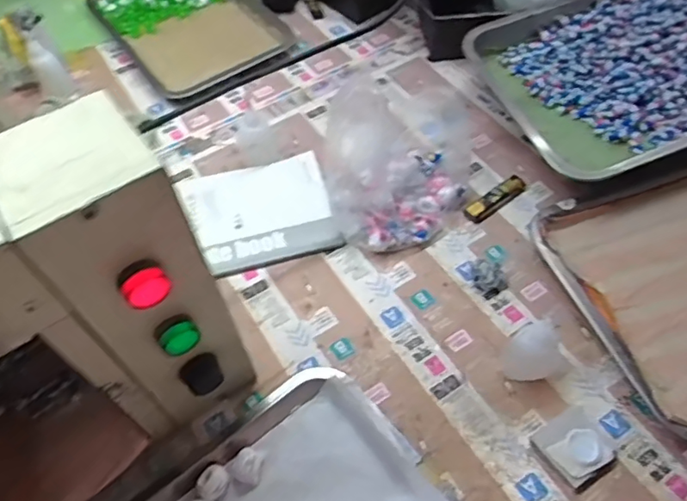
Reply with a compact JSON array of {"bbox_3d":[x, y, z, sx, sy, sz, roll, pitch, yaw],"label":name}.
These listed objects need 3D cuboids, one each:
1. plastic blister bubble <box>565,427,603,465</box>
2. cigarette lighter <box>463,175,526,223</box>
[{"bbox_3d":[0.199,0.161,0.464,0.027,0.004,0.029,-20,59,-1],"label":"plastic blister bubble"},{"bbox_3d":[0.171,-0.059,0.630,0.080,0.015,0.022,-31,62,-17],"label":"cigarette lighter"}]

